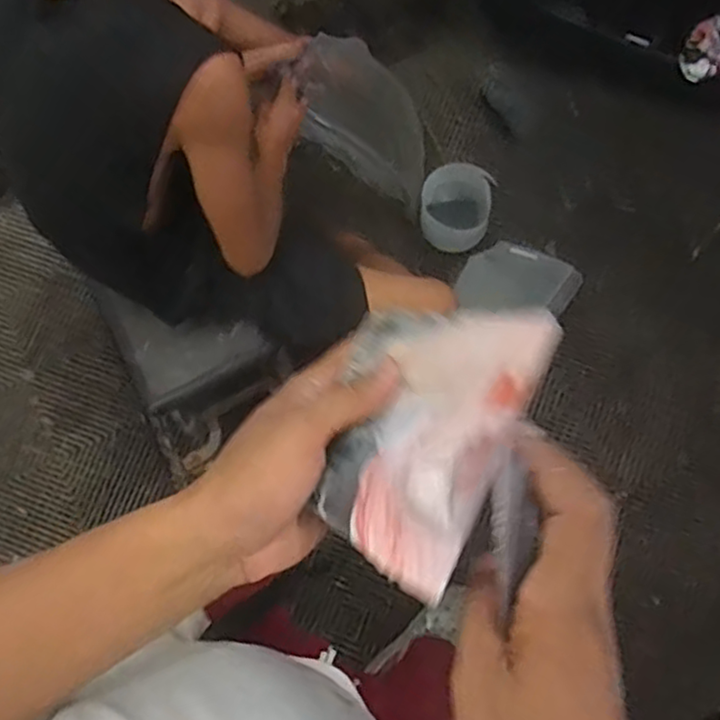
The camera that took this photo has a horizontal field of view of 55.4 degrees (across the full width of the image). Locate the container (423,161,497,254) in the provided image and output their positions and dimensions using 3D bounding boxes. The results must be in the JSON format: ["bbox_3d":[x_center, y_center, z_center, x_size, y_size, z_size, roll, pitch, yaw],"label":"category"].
[{"bbox_3d":[0.206,-0.327,1.486,0.156,0.104,0.161,11,78,4],"label":"container"}]

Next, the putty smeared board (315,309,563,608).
[{"bbox_3d":[0.028,0.033,0.346,0.100,0.015,0.144,14,69,32],"label":"putty smeared board"}]

